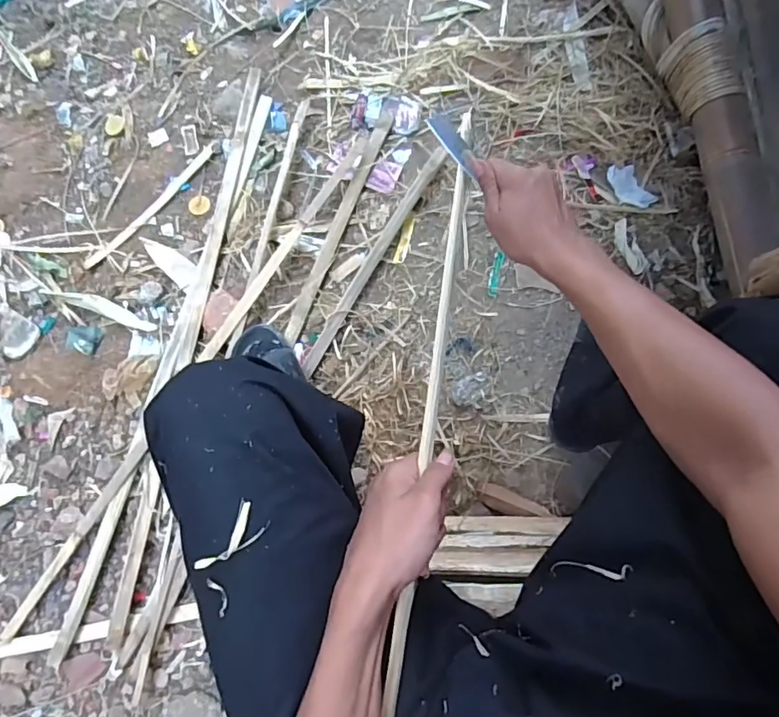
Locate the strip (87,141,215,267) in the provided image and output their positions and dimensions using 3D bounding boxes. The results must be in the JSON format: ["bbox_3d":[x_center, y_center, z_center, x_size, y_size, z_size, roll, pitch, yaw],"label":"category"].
[{"bbox_3d":[-0.425,-0.269,0.938,0.026,0.007,0.302,44,86,6],"label":"strip"}]

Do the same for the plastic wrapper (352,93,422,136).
[{"bbox_3d":[-0.005,-0.435,0.930,0.121,0.009,0.070,10,83,3],"label":"plastic wrapper"}]

